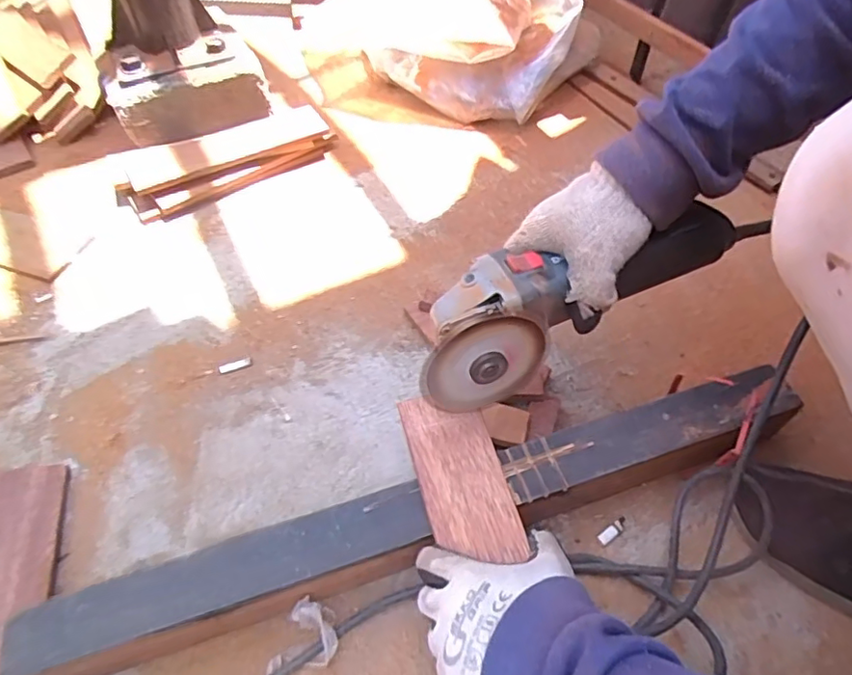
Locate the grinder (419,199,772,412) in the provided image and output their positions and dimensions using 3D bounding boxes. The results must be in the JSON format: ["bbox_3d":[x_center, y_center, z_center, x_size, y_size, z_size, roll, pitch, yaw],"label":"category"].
[{"bbox_3d":[0.126,-0.042,0.467,0.301,0.079,0.082,-23,57,-11],"label":"grinder"}]

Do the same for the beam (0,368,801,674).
[{"bbox_3d":[0.020,0.142,0.468,0.633,0.074,0.067,-16,55,-11],"label":"beam"}]

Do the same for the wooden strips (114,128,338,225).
[{"bbox_3d":[-0.254,-0.214,0.756,0.294,0.043,0.066,-18,55,-13],"label":"wooden strips"}]

